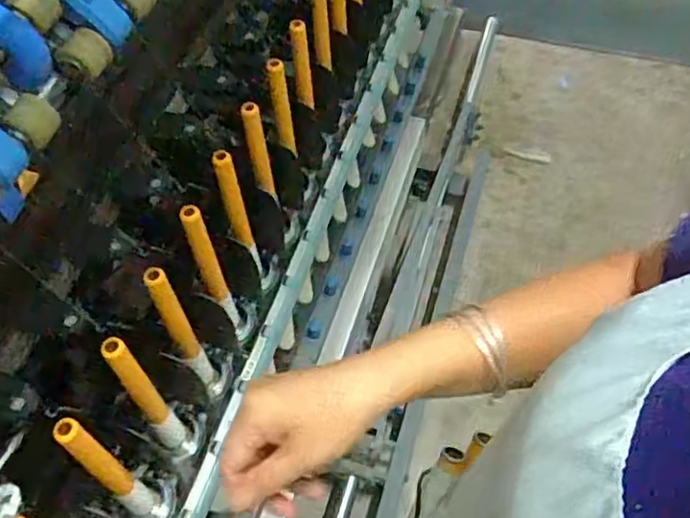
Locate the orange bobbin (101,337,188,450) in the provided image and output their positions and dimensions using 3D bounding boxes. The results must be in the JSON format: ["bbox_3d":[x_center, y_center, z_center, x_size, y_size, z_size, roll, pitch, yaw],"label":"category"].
[{"bbox_3d":[-0.178,0.125,0.602,0.023,0.194,0.028,-32,60,-18],"label":"orange bobbin"}]

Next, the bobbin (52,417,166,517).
[{"bbox_3d":[-0.197,0.182,0.566,0.029,0.211,0.023,33,63,22],"label":"bobbin"}]

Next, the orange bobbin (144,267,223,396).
[{"bbox_3d":[-0.153,0.077,0.648,0.025,0.220,0.024,-27,59,-16],"label":"orange bobbin"}]

